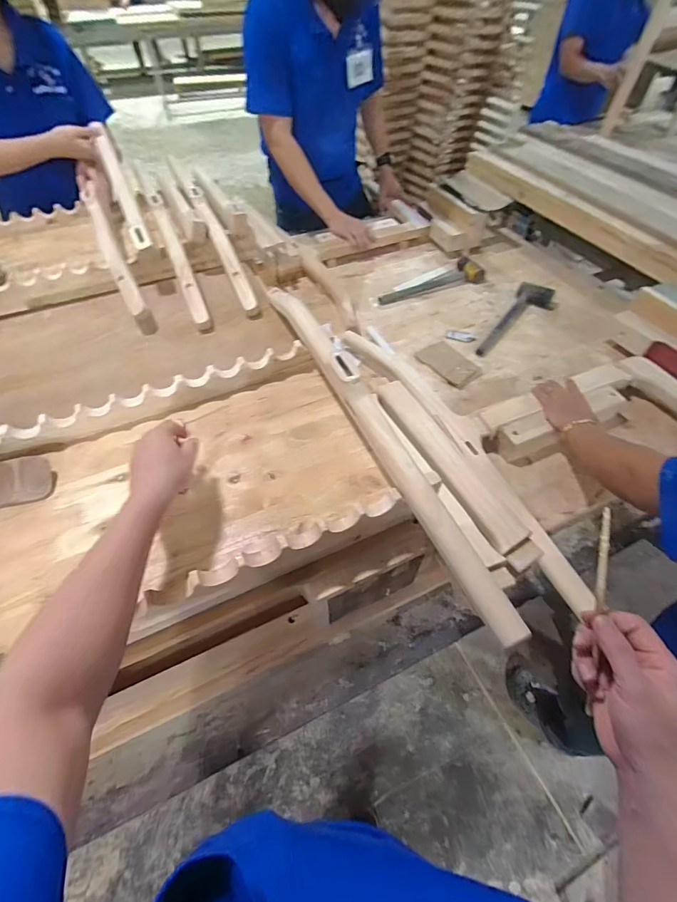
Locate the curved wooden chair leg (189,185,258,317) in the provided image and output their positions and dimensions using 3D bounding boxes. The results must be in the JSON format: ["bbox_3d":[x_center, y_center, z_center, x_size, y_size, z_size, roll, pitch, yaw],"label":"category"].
[{"bbox_3d":[-0.263,-0.465,0.915,0.034,0.053,0.404,-21,71,-15],"label":"curved wooden chair leg"}]

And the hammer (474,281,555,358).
[{"bbox_3d":[0.464,-0.338,1.067,0.099,0.061,0.302,27,57,21],"label":"hammer"}]

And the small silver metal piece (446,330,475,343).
[{"bbox_3d":[0.316,-0.297,1.068,0.072,0.010,0.033,18,54,15],"label":"small silver metal piece"}]

